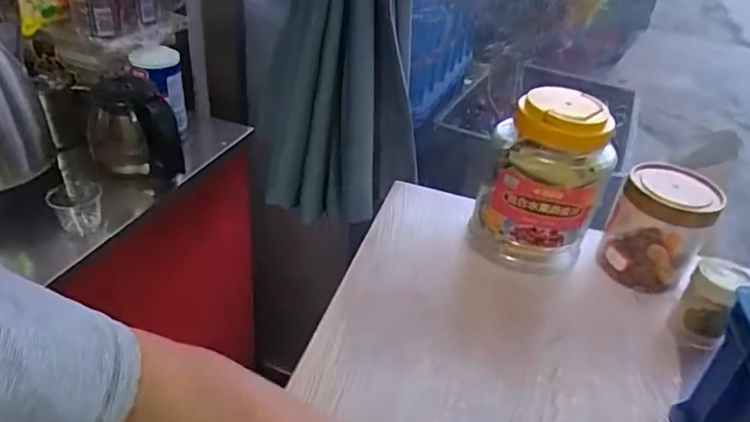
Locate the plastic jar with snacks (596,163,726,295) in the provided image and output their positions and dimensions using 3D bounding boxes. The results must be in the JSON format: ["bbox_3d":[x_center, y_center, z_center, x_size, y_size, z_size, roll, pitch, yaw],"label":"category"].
[{"bbox_3d":[0.281,0.016,0.543,0.088,0.111,0.069,18,36,16],"label":"plastic jar with snacks"}]

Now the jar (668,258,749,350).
[{"bbox_3d":[0.296,0.082,0.483,0.044,0.076,0.040,5,35,-3],"label":"jar"}]

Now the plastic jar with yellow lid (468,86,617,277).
[{"bbox_3d":[0.162,-0.022,0.526,0.089,0.174,0.083,-13,39,-26],"label":"plastic jar with yellow lid"}]

